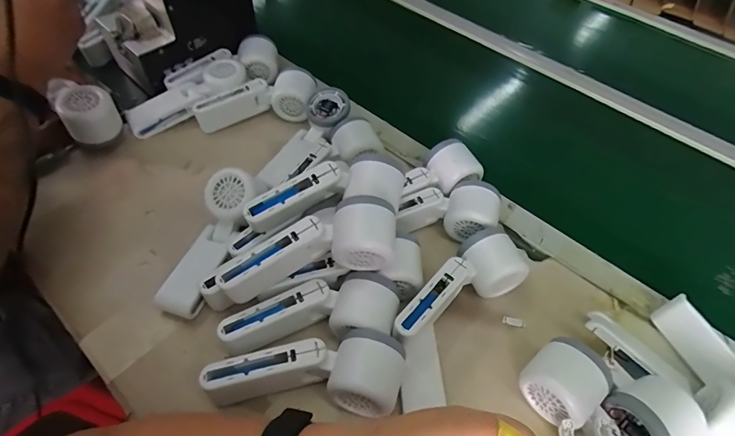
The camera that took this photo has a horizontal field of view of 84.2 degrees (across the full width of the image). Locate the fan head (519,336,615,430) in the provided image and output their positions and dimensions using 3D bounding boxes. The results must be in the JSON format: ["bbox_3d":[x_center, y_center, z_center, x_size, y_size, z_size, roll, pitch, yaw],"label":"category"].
[{"bbox_3d":[0.174,0.145,0.361,0.069,0.053,0.062,-25,59,-22],"label":"fan head"}]

